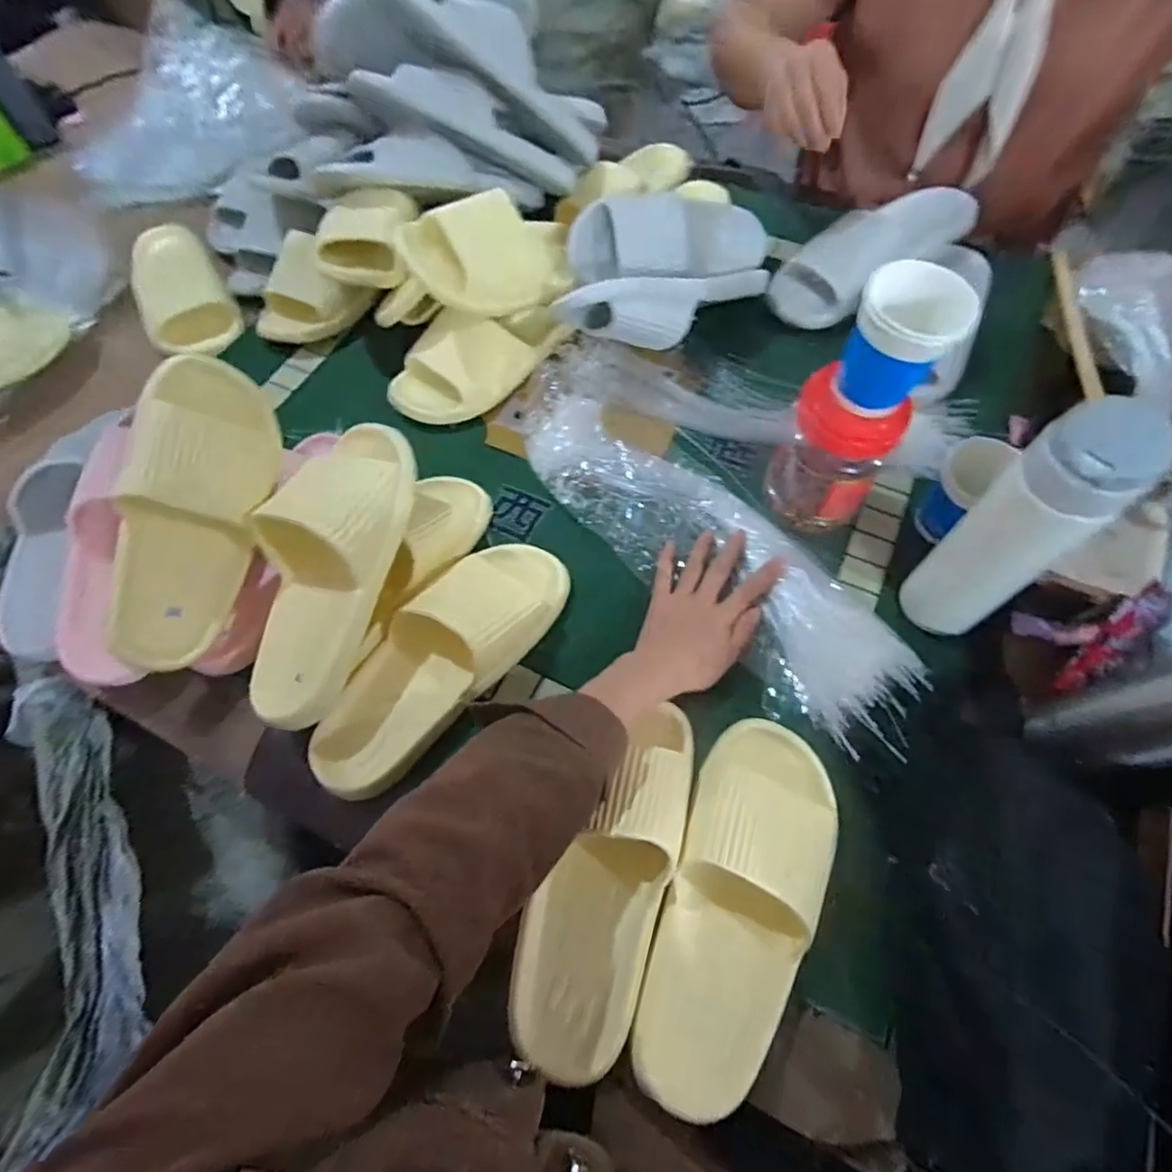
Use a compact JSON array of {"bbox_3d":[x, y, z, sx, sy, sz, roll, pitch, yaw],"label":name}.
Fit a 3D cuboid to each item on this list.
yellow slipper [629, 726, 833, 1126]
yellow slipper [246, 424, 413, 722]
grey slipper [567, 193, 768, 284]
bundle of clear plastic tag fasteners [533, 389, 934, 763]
[{"bbox_3d":[0.109,0.215,0.401,0.099,0.054,0.245,17,65,12],"label":"yellow slipper"},{"bbox_3d":[-0.216,-0.018,0.473,0.105,0.081,0.254,14,84,10],"label":"yellow slipper"},{"bbox_3d":[0.108,-0.400,0.677,0.259,0.075,0.100,-14,62,-21],"label":"grey slipper"},{"bbox_3d":[0.115,-0.039,0.541,0.139,0.055,0.420,-41,69,-16],"label":"bundle of clear plastic tag fasteners"}]

